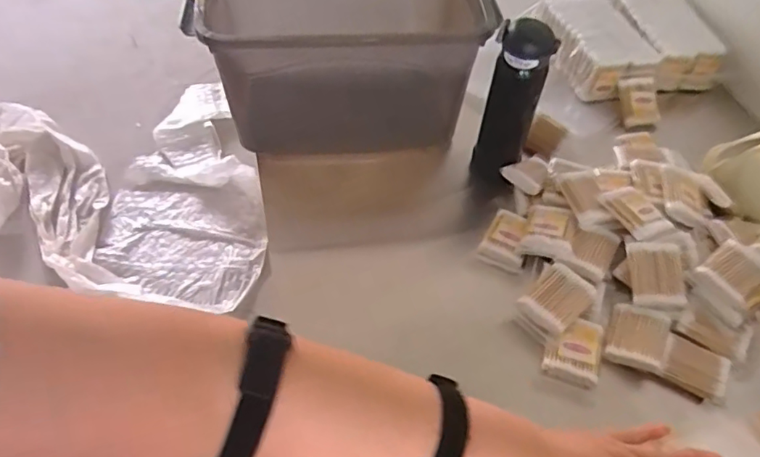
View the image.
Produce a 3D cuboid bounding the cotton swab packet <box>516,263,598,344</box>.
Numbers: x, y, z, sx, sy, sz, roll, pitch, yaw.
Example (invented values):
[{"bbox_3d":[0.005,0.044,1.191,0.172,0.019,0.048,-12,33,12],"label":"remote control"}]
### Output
[{"bbox_3d":[0.203,0.087,0.626,0.090,0.026,0.068,-40,67,-17],"label":"cotton swab packet"}]

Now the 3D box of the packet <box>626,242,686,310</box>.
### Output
[{"bbox_3d":[0.320,0.053,0.629,0.056,0.015,0.077,-4,81,13],"label":"packet"}]

